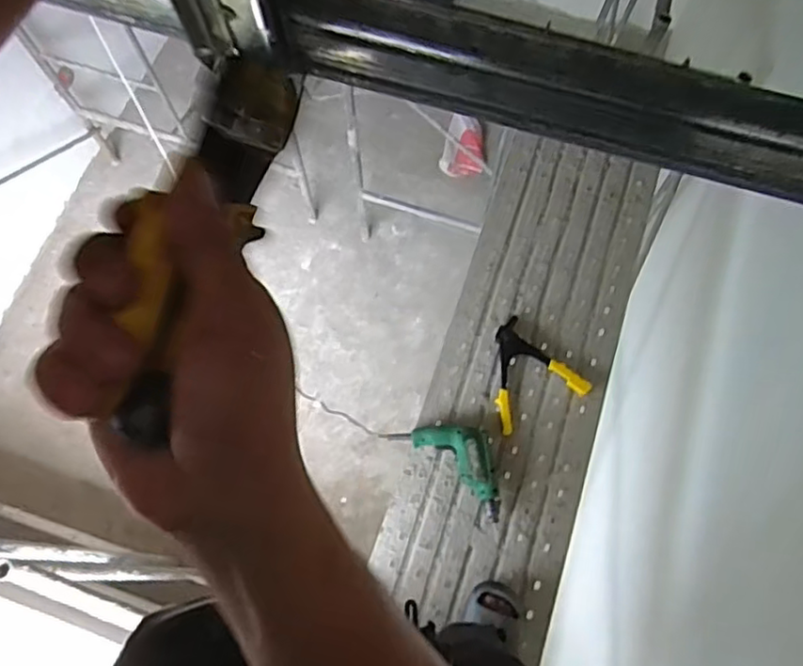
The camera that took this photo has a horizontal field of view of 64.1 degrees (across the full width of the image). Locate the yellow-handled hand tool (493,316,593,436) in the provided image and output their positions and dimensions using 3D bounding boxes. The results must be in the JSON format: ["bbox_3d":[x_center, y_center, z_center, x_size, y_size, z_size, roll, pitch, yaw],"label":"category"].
[{"bbox_3d":[0.267,0.079,1.393,0.201,0.028,0.214,-25,71,-8],"label":"yellow-handled hand tool"}]

